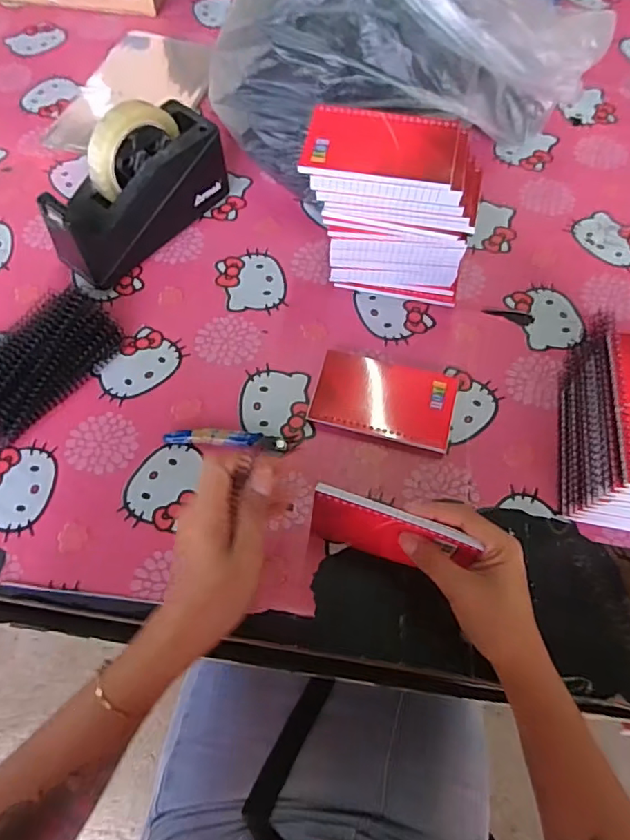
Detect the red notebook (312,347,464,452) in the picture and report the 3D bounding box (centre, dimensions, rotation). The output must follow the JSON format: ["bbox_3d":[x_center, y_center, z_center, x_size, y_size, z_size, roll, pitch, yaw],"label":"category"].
[{"bbox_3d":[0.068,-0.021,0.537,0.133,0.015,0.078,13,65,7],"label":"red notebook"}]

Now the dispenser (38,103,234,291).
[{"bbox_3d":[-0.191,-0.249,0.592,0.067,0.127,0.204,38,70,18],"label":"dispenser"}]

